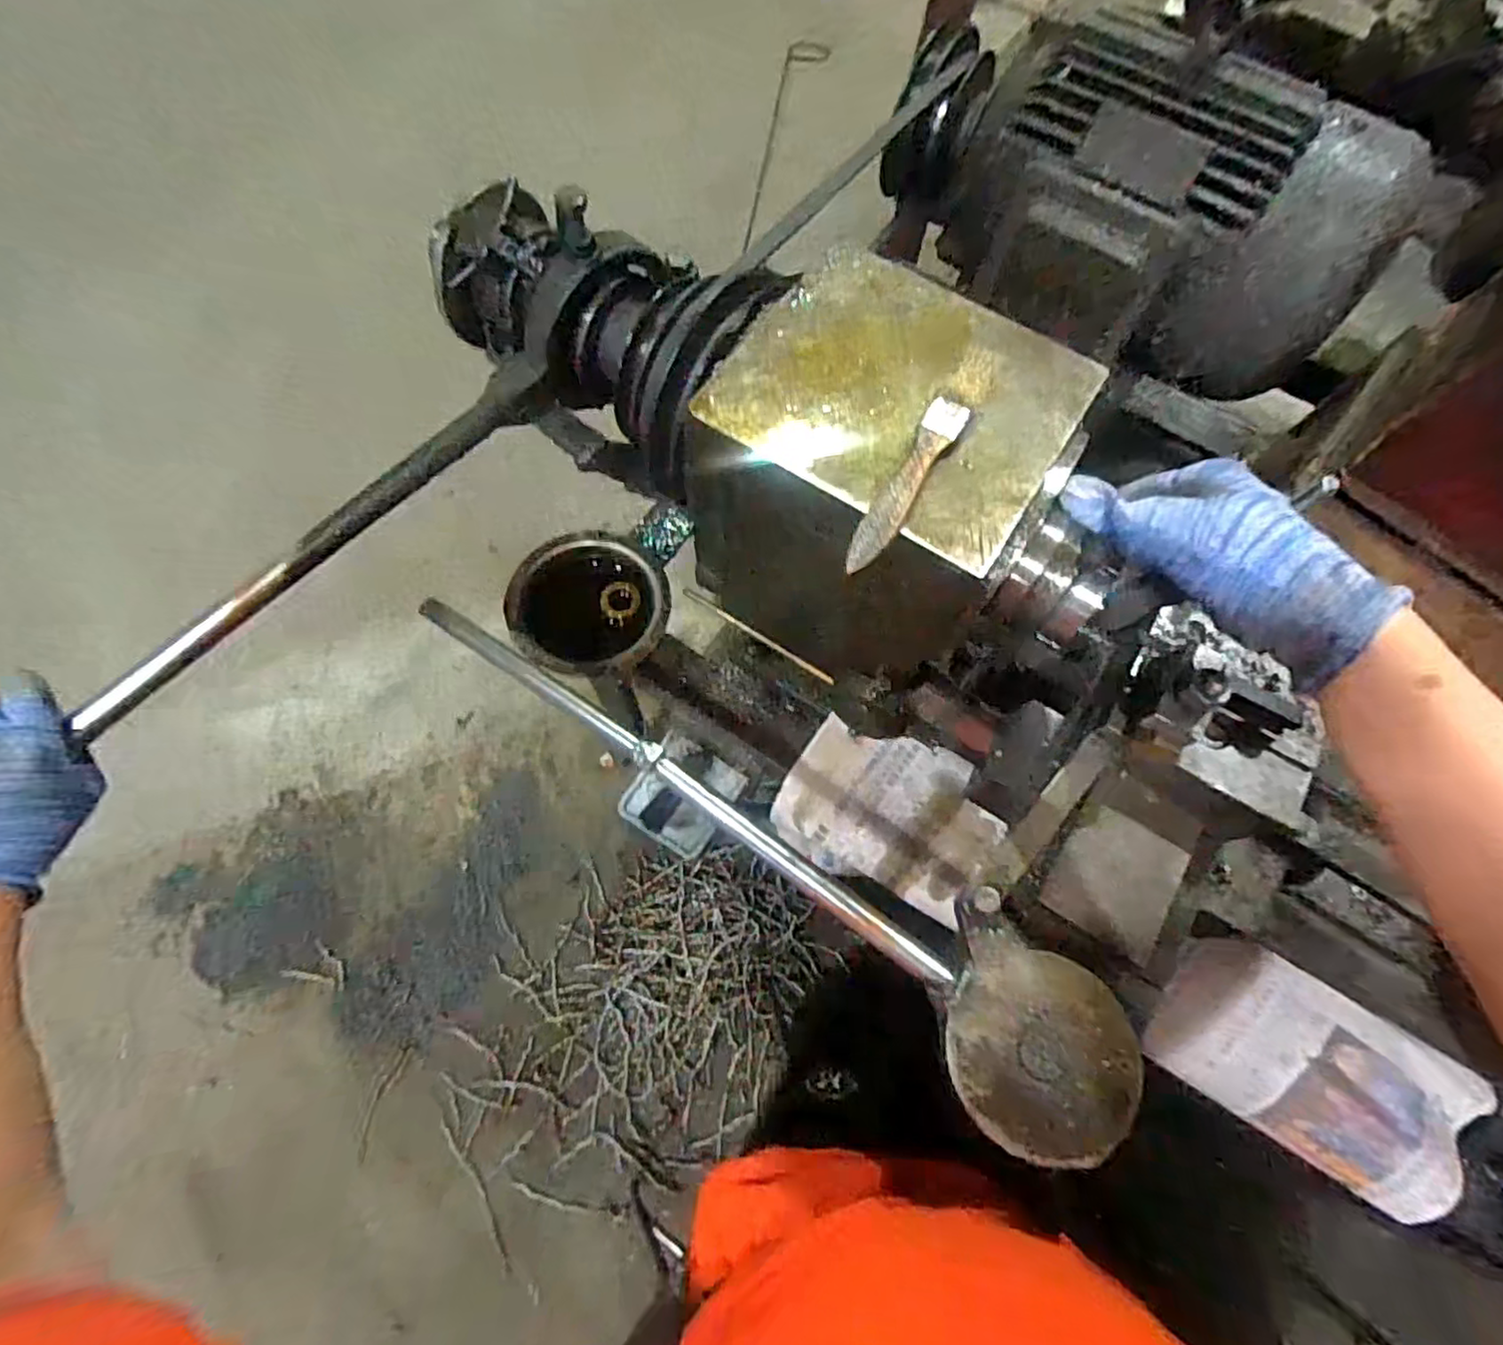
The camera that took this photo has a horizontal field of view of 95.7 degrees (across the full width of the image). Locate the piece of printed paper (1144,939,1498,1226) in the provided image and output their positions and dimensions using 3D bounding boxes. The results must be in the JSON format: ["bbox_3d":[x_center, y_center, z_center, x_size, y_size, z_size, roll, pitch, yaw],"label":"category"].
[{"bbox_3d":[0.408,0.289,0.499,0.217,0.025,0.109,32,95,11],"label":"piece of printed paper"}]

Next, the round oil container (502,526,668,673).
[{"bbox_3d":[-0.140,-0.056,0.601,0.135,0.069,0.129,-8,69,-6],"label":"round oil container"}]

